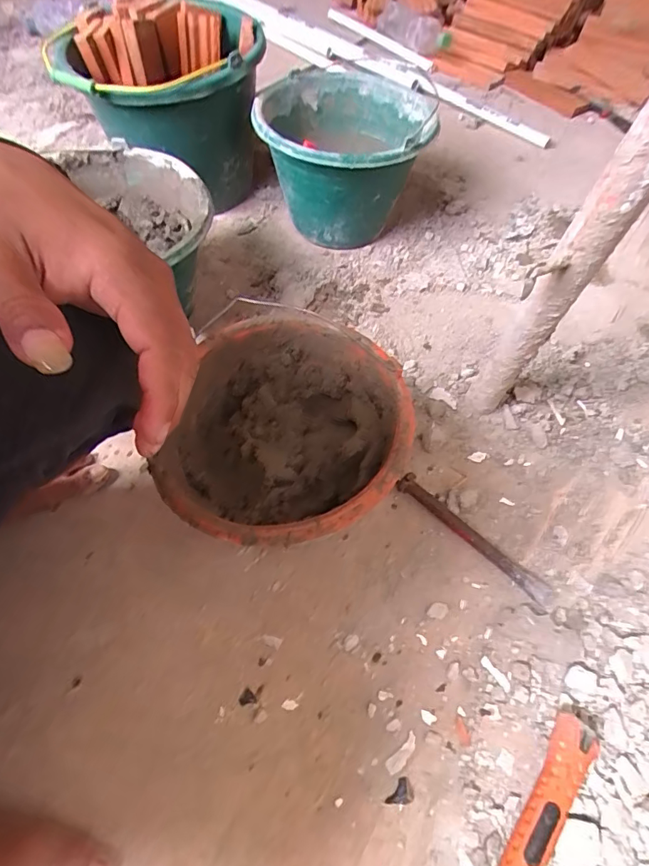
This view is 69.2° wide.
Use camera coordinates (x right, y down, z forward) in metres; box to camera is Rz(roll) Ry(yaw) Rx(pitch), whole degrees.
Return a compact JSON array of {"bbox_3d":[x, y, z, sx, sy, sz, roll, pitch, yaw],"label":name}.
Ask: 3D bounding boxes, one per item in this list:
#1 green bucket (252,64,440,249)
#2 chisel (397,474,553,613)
[{"bbox_3d":[0.026,-0.436,0.771,0.253,0.192,0.274,1,58,-2],"label":"green bucket"},{"bbox_3d":[0.169,0.118,0.535,0.203,0.025,0.024,39,65,19],"label":"chisel"}]

